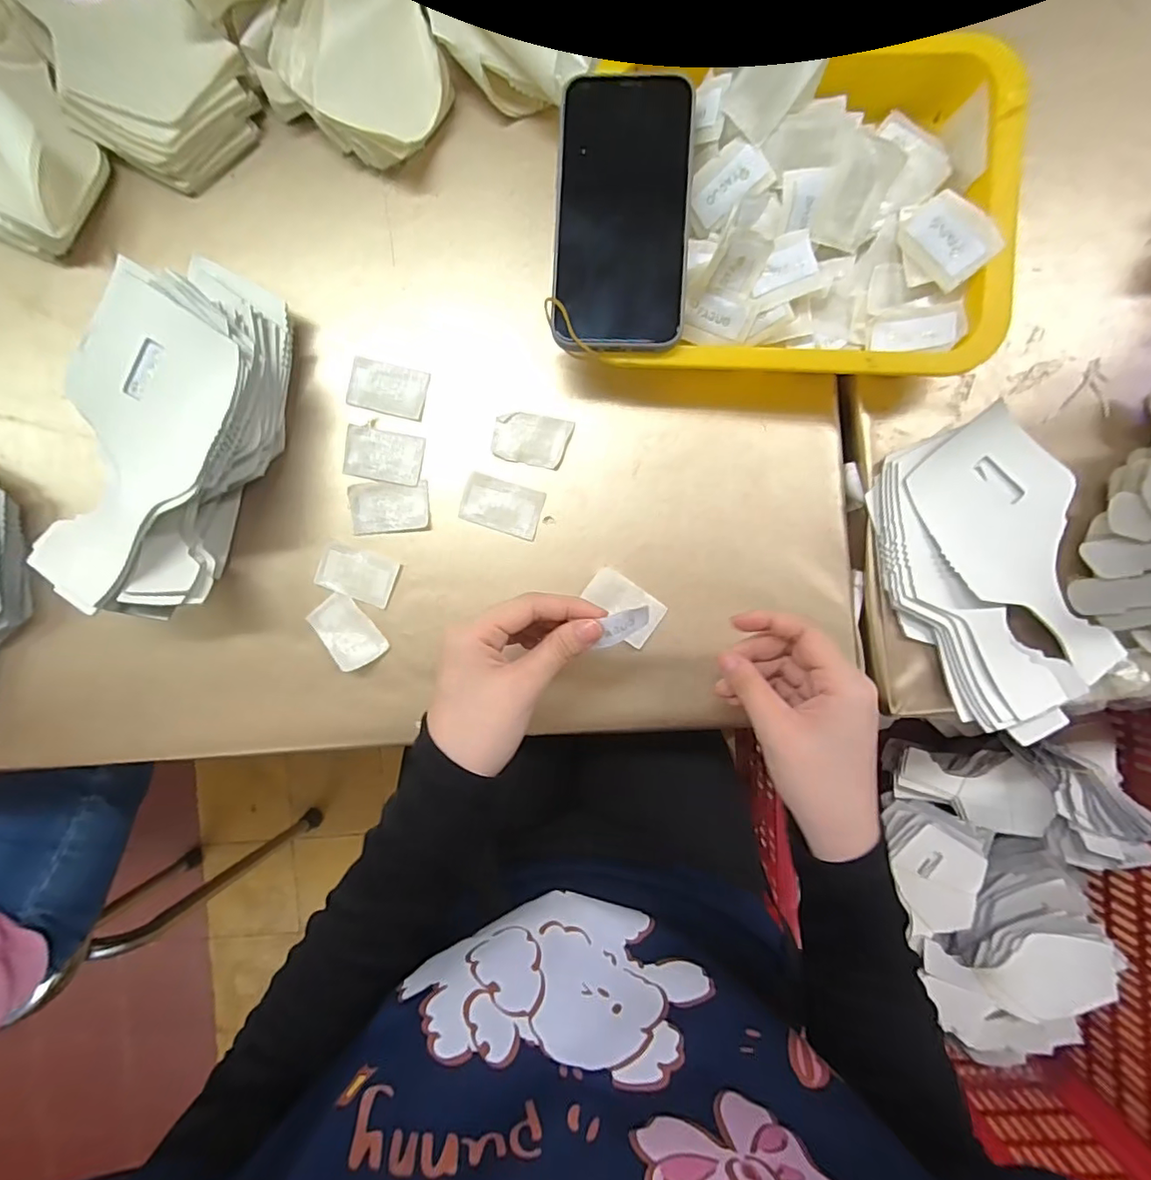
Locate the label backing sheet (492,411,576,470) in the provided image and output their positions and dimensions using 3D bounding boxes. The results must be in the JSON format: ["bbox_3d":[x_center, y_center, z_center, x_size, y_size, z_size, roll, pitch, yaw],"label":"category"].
[{"bbox_3d":[-0.031,-0.104,0.368,0.051,0.004,0.034,12,91,2],"label":"label backing sheet"}]

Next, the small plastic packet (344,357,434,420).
[{"bbox_3d":[-0.131,-0.140,0.372,0.053,0.004,0.034,13,91,2],"label":"small plastic packet"}]

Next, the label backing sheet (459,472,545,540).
[{"bbox_3d":[-0.051,-0.058,0.370,0.054,0.004,0.034,17,91,2],"label":"label backing sheet"}]

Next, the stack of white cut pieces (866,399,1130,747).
[{"bbox_3d":[0.267,-0.006,0.346,0.112,0.035,0.196,-25,90,2],"label":"stack of white cut pieces"}]

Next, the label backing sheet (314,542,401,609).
[{"bbox_3d":[-0.155,-0.011,0.379,0.055,0.004,0.034,19,91,2],"label":"label backing sheet"}]

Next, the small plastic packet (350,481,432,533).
[{"bbox_3d":[-0.130,-0.058,0.372,0.054,0.004,0.034,-5,90,2],"label":"small plastic packet"}]

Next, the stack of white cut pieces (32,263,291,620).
[{"bbox_3d":[-0.254,-0.097,0.340,0.100,0.072,0.225,21,91,2],"label":"stack of white cut pieces"}]

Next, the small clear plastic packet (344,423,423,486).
[{"bbox_3d":[-0.135,-0.095,0.375,0.054,0.004,0.035,11,91,2],"label":"small clear plastic packet"}]

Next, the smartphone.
[{"bbox_3d":[0.028,-0.223,0.318,0.078,0.006,0.155,4,93,2],"label":"smartphone"}]

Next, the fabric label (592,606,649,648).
[{"bbox_3d":[0.026,0.020,0.296,0.032,0.004,0.016,-23,115,-8],"label":"fabric label"}]

